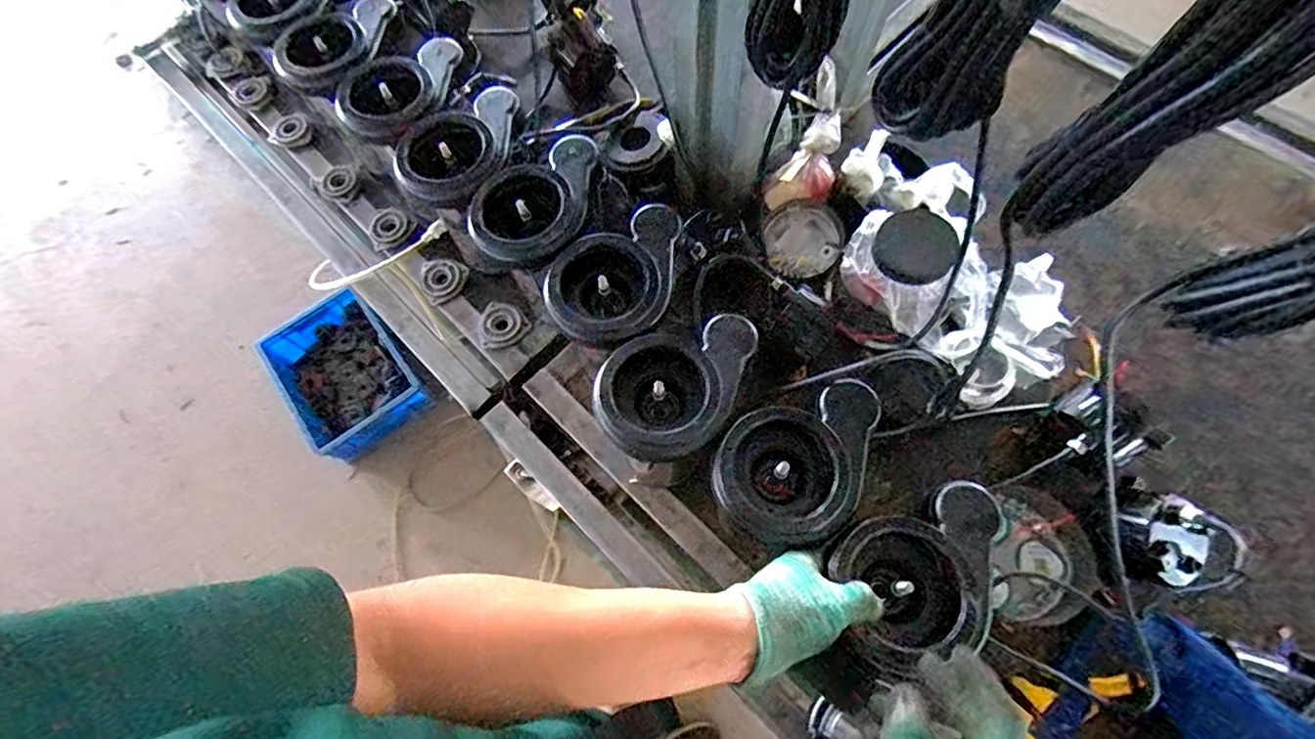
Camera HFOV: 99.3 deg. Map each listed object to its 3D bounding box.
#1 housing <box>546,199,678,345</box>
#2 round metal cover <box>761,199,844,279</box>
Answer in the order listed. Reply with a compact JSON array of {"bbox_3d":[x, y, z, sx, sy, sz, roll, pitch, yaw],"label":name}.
[{"bbox_3d":[-0.033,-0.097,0.574,0.118,0.058,0.169,36,75,15],"label":"housing"},{"bbox_3d":[0.194,-0.175,0.751,0.099,0.012,0.100,-1,85,16],"label":"round metal cover"}]

